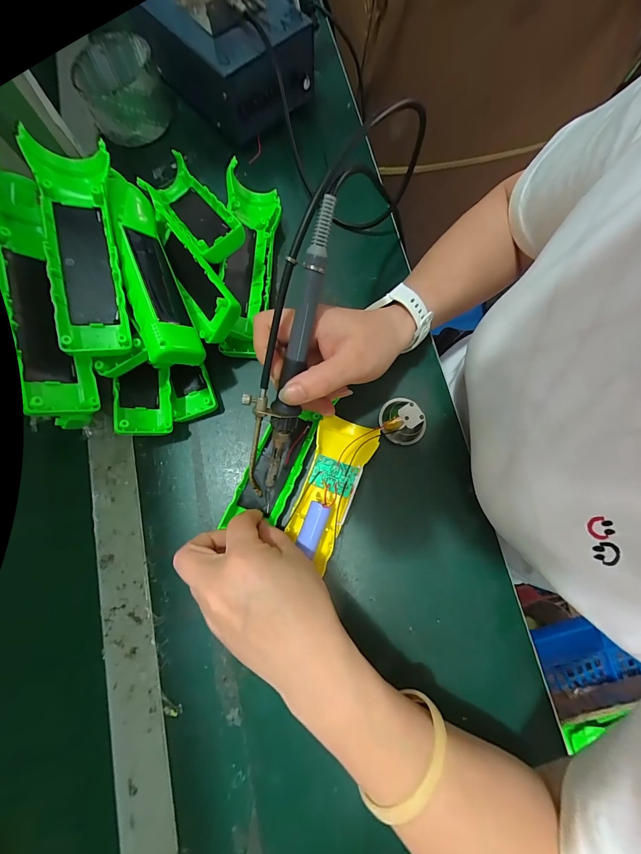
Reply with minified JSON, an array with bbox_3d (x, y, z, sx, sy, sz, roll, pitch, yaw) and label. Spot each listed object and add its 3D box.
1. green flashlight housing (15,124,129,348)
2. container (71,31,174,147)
[{"bbox_3d":[-0.176,-0.133,0.238,0.046,0.020,0.167,-9,83,-32],"label":"green flashlight housing"},{"bbox_3d":[-0.213,-0.368,0.360,0.084,0.050,0.089,0,77,-2],"label":"container"}]

